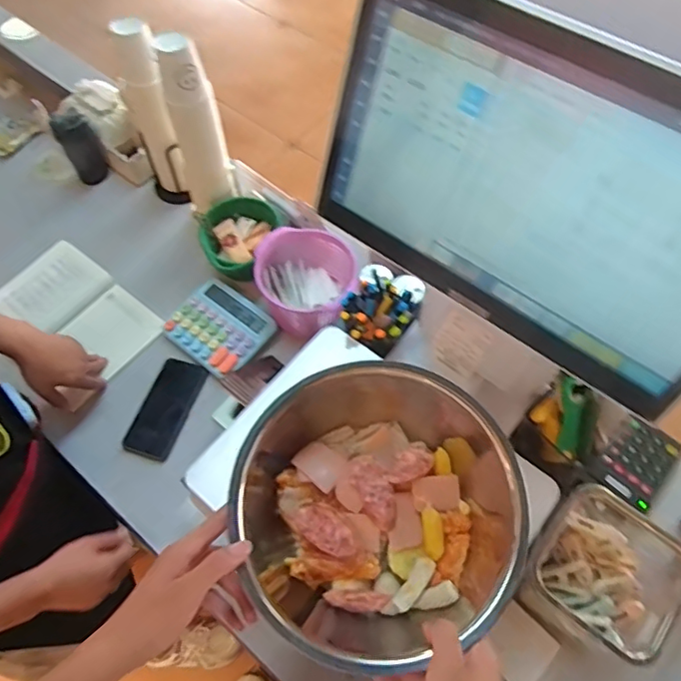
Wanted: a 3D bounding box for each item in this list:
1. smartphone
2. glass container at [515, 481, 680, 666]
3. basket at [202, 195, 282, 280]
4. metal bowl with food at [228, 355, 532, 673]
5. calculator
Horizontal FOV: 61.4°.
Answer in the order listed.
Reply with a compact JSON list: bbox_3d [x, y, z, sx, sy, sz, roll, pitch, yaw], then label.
[{"bbox_3d":[-0.275,0.108,0.915,0.079,0.016,0.162,19,63,11],"label":"smartphone"},{"bbox_3d":[0.324,0.283,0.715,0.156,0.123,0.165,38,68,19],"label":"glass container"},{"bbox_3d":[-0.180,-0.177,1.000,0.125,0.070,0.145,24,64,13],"label":"basket"},{"bbox_3d":[0.041,0.166,0.568,0.268,0.121,0.254,0,61,1],"label":"metal bowl with food"},{"bbox_3d":[-0.202,-0.023,0.963,0.148,0.032,0.134,35,67,18],"label":"calculator"}]

